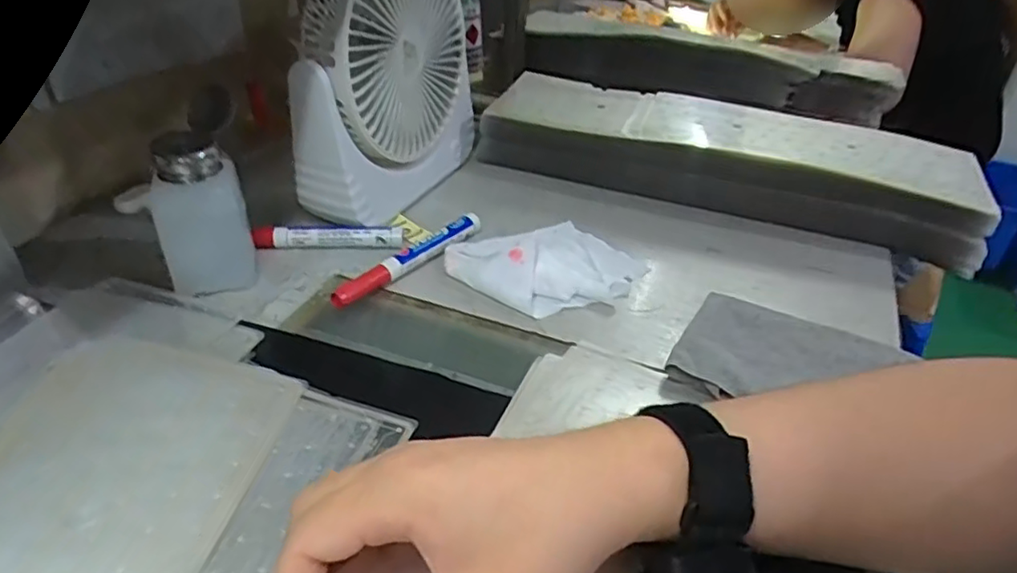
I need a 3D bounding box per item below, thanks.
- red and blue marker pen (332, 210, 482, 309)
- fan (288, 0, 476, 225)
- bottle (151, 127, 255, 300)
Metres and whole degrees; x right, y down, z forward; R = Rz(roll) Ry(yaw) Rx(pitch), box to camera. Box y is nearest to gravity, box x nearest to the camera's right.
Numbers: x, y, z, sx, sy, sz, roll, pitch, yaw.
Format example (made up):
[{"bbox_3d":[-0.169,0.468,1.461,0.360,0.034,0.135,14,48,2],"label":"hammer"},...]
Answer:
[{"bbox_3d":[-0.071,-0.022,0.466,0.014,0.017,0.138,25,40,29],"label":"red and blue marker pen"},{"bbox_3d":[-0.096,-0.165,0.512,0.068,0.193,0.192,16,37,18],"label":"fan"},{"bbox_3d":[-0.205,-0.050,0.422,0.056,0.097,0.048,-12,37,-21],"label":"bottle"}]

